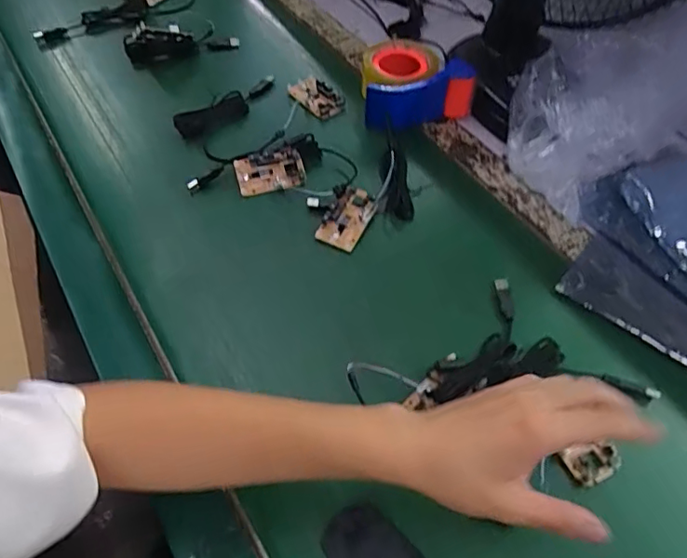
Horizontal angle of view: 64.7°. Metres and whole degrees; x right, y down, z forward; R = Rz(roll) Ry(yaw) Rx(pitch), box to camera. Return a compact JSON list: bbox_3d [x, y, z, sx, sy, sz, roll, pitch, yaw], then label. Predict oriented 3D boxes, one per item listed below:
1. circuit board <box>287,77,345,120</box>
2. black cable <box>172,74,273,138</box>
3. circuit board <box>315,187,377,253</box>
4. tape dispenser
[{"bbox_3d":[-0.038,-0.247,0.732,0.051,0.014,0.078,-33,61,-24],"label":"circuit board"},{"bbox_3d":[-0.147,-0.232,0.708,0.037,0.019,0.167,34,59,21],"label":"black cable"},{"bbox_3d":[0.006,-0.069,0.596,0.046,0.017,0.074,23,55,14],"label":"circuit board"},{"bbox_3d":[0.084,-0.269,0.720,0.145,0.056,0.132,1,53,-2],"label":"tape dispenser"}]

